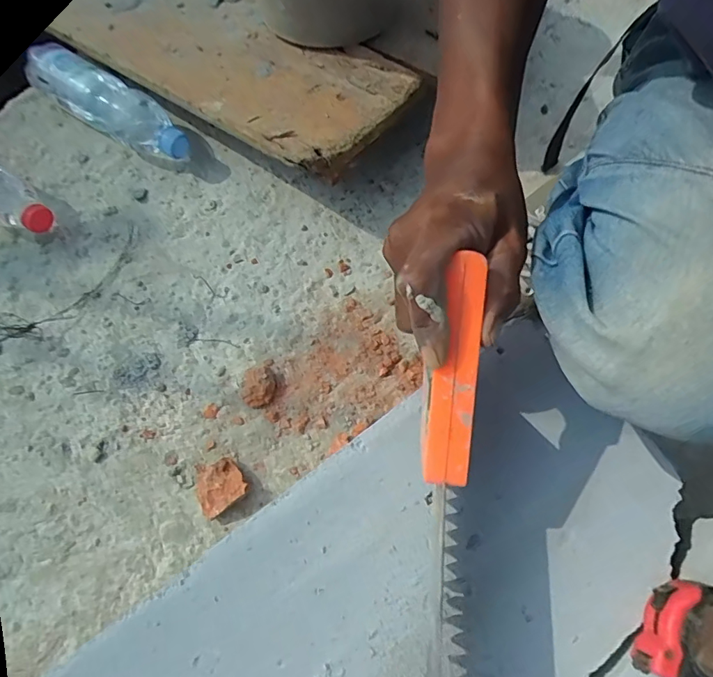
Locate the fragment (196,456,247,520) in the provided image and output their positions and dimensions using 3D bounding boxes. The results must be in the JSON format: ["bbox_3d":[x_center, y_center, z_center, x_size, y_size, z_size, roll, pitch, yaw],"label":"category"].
[{"bbox_3d":[-0.132,0.138,0.472,0.047,0.022,0.050,-28,72,-11],"label":"fragment"}]

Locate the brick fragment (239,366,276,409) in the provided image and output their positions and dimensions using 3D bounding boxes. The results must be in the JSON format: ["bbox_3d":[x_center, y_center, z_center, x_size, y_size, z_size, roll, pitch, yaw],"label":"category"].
[{"bbox_3d":[-0.101,0.050,0.512,0.036,0.014,0.042,-8,69,-4],"label":"brick fragment"}]

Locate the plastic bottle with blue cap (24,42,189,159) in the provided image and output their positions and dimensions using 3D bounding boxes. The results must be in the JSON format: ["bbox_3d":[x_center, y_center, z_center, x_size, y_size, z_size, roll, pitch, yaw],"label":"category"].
[{"bbox_3d":[-0.304,-0.287,0.620,0.229,0.052,0.069,35,72,11],"label":"plastic bottle with blue cap"}]

